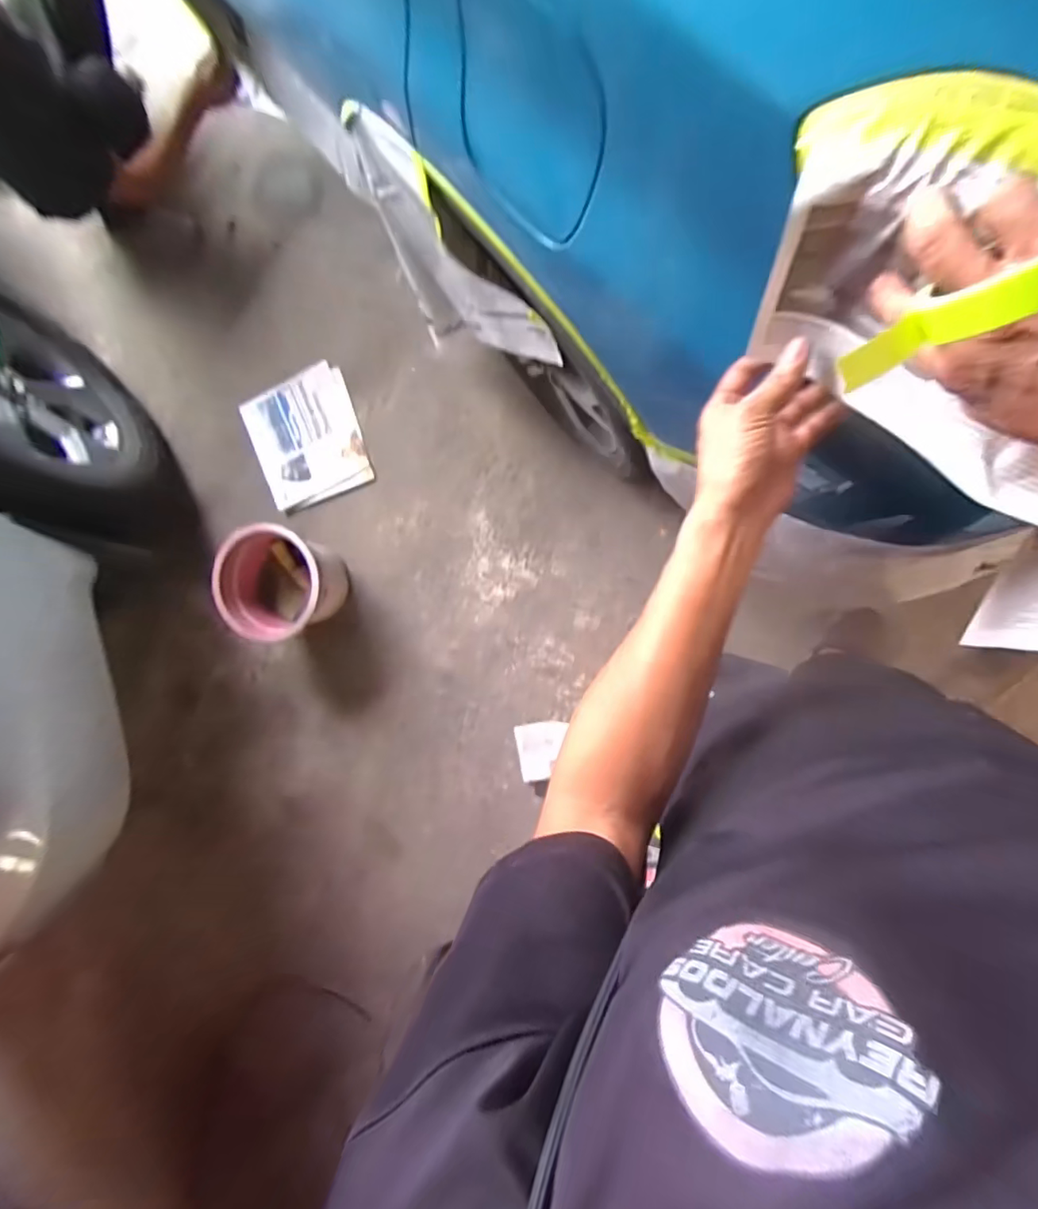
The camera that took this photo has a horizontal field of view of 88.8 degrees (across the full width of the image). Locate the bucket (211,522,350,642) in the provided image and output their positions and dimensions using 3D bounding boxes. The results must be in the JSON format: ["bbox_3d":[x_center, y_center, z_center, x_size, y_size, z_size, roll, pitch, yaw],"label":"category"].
[{"bbox_3d":[-0.590,-0.055,1.339,0.248,0.255,0.256,0,93,8],"label":"bucket"}]

